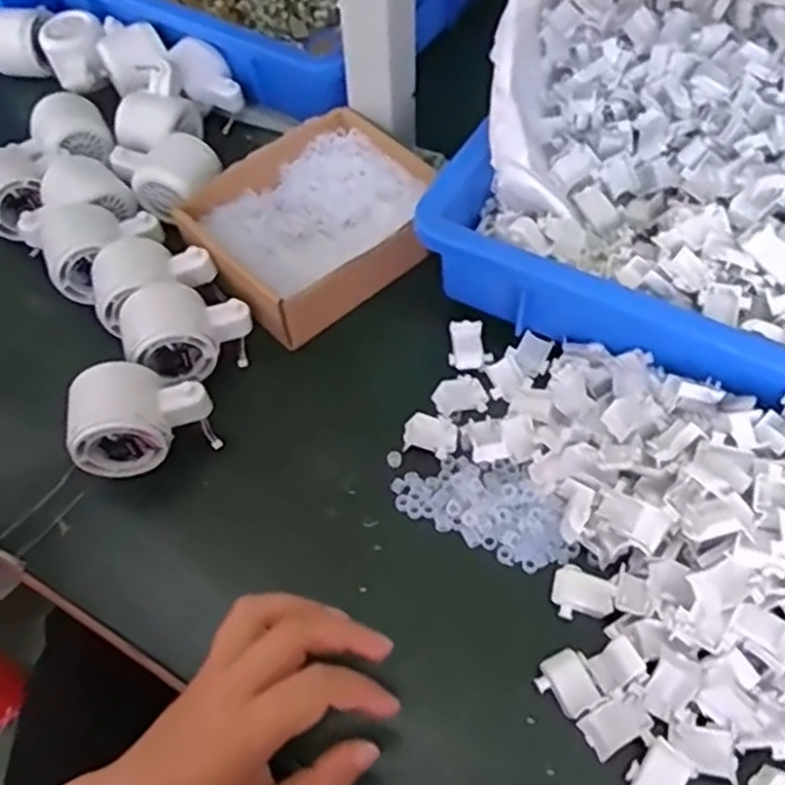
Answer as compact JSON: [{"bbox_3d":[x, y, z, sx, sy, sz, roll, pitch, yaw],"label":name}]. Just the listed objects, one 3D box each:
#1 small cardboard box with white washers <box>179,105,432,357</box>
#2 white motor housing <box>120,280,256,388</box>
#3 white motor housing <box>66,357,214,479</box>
[{"bbox_3d":[-0.052,-0.128,0.561,0.186,0.052,0.140,-37,62,-20],"label":"small cardboard box with white washers"},{"bbox_3d":[-0.143,-0.042,0.507,0.084,0.058,0.059,-34,61,-18],"label":"white motor housing"},{"bbox_3d":[-0.160,0.015,0.471,0.086,0.061,0.056,-22,58,-11],"label":"white motor housing"}]

